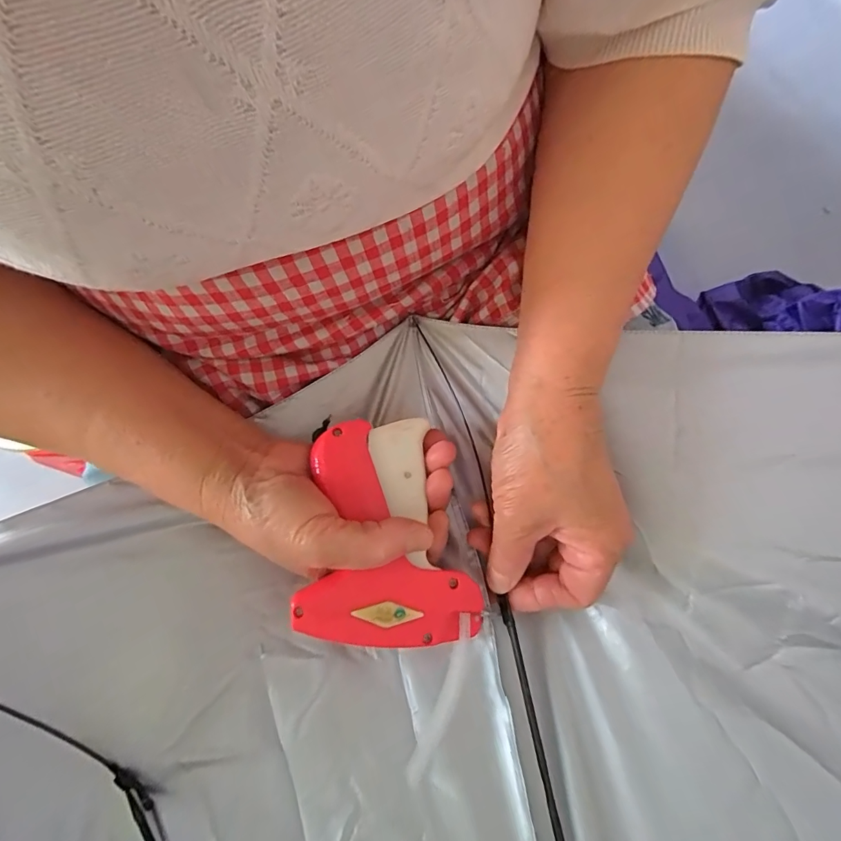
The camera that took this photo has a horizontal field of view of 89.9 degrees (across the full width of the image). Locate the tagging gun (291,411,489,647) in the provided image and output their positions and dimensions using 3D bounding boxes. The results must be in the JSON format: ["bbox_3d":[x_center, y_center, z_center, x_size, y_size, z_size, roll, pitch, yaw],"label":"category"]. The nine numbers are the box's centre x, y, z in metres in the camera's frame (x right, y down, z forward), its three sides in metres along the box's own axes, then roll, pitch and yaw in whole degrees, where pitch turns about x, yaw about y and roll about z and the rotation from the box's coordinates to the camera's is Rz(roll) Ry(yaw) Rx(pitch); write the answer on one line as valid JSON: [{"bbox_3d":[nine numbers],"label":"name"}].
[{"bbox_3d":[-0.024,0.062,0.234,0.092,0.021,0.122,-12,74,-1],"label":"tagging gun"}]

